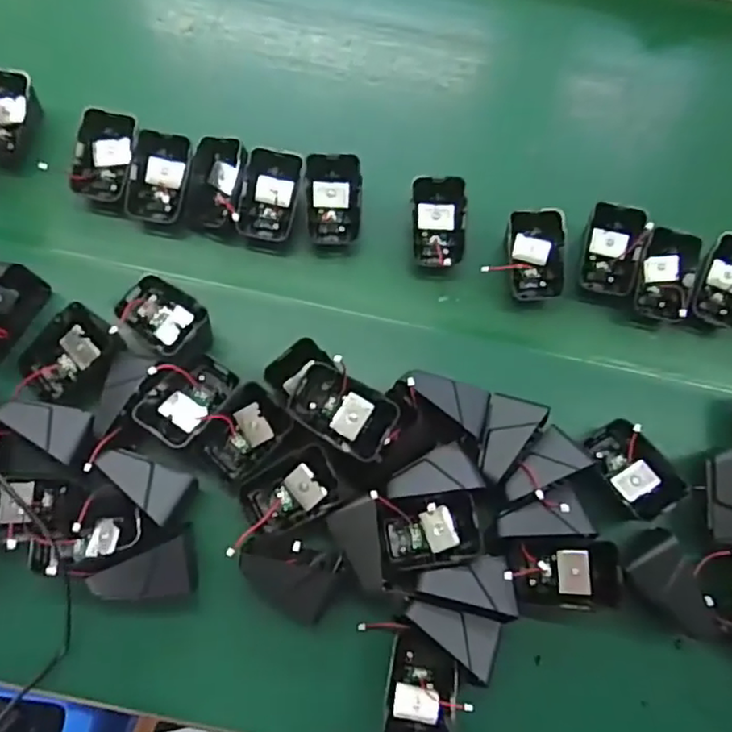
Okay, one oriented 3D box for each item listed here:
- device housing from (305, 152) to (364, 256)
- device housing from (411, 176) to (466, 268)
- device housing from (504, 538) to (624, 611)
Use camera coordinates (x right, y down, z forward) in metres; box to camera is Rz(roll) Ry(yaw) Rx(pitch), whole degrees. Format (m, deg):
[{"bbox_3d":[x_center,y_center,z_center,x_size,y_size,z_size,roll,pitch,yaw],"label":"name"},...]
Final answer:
[{"bbox_3d":[-0.026,-0.128,0.493,0.044,0.024,0.076,3,104,0],"label":"device housing"},{"bbox_3d":[0.057,-0.114,0.492,0.042,0.017,0.068,1,97,5],"label":"device housing"},{"bbox_3d":[0.130,0.139,0.416,0.070,0.032,0.046,1,74,-5],"label":"device housing"}]

